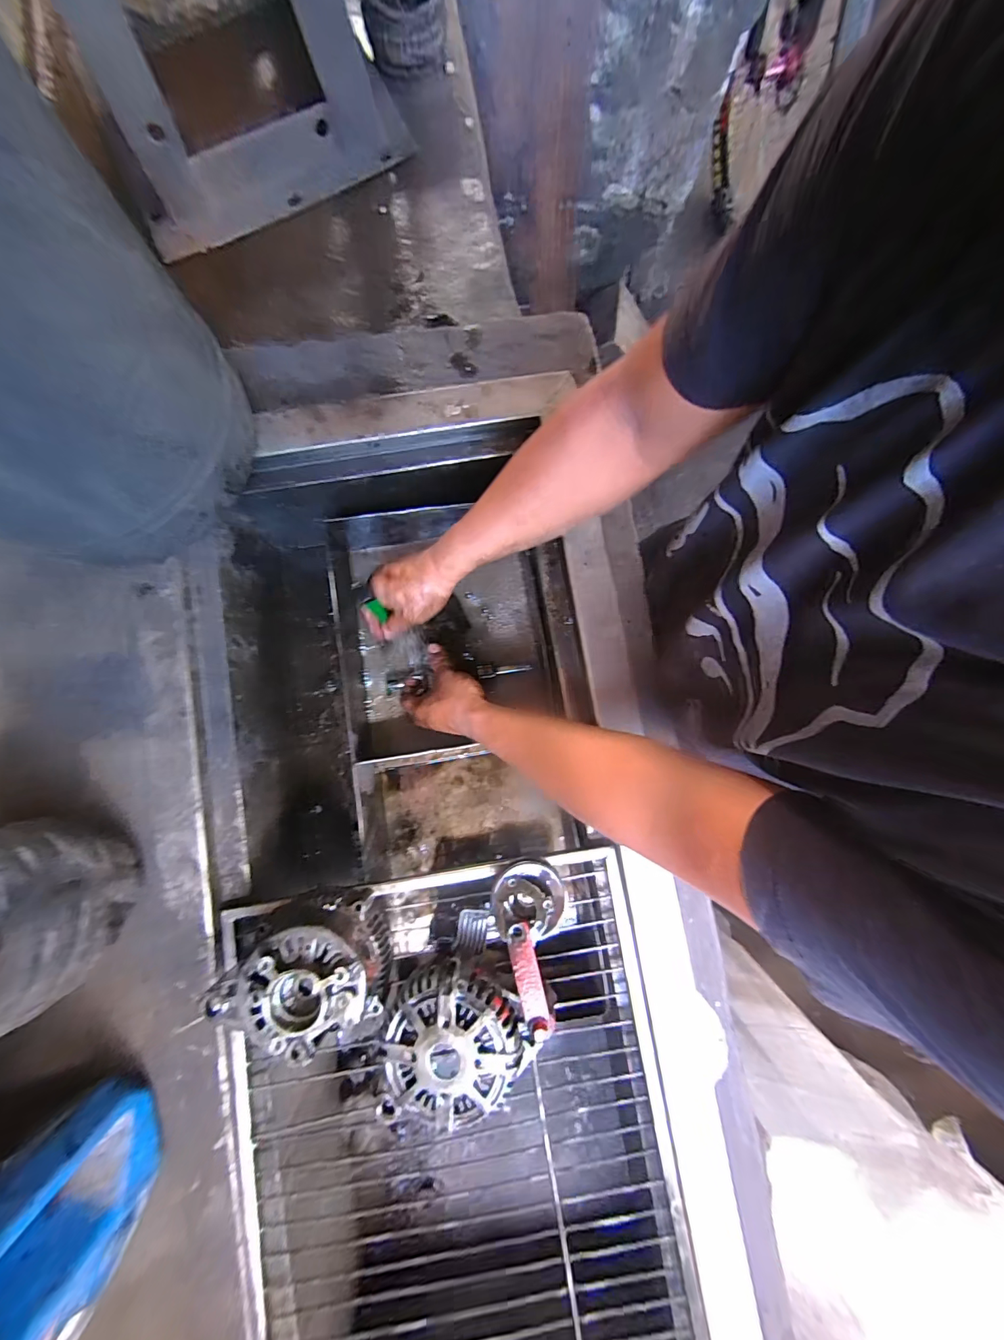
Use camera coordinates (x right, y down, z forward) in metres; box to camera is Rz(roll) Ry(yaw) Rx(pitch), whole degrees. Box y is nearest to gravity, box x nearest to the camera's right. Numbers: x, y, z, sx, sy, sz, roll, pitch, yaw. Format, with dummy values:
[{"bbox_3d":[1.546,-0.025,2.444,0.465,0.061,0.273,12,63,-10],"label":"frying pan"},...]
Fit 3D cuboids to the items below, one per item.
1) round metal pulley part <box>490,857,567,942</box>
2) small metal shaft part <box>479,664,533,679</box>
[{"bbox_3d":[0.030,0.243,0.478,0.076,0.036,0.075,0,84,-1],"label":"round metal pulley part"},{"bbox_3d":[0.004,-0.001,0.650,0.077,0.012,0.022,-7,84,-2],"label":"small metal shaft part"}]

